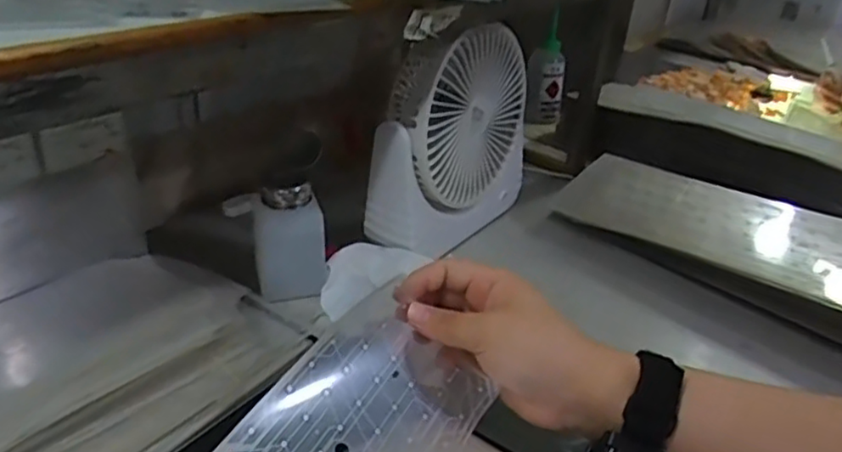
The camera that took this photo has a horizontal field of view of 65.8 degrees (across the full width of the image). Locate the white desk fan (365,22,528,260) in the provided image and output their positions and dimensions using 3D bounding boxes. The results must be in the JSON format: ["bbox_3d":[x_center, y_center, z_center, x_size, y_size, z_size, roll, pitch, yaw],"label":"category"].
[{"bbox_3d":[0.032,-0.085,0.600,0.061,0.183,0.188,22,33,29],"label":"white desk fan"}]

